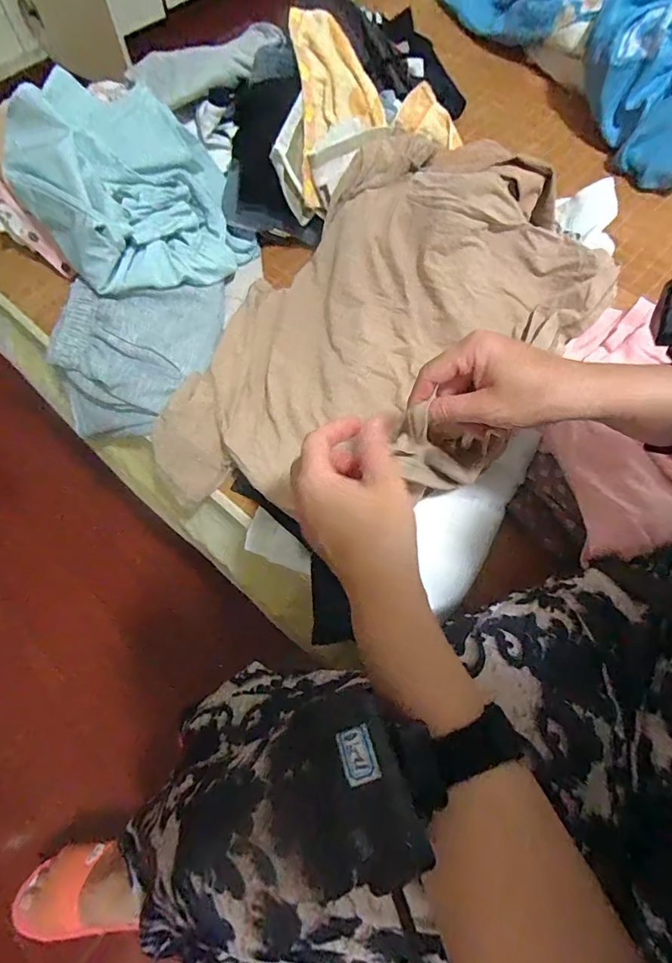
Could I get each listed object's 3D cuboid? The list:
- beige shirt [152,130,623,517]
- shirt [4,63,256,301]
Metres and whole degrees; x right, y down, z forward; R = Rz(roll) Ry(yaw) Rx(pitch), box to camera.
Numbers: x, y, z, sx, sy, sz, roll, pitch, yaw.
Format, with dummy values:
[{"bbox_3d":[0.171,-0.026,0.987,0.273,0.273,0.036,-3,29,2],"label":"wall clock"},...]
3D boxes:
[{"bbox_3d":[0.052,-0.160,0.530,0.339,0.157,0.512,35,71,14],"label":"beige shirt"},{"bbox_3d":[-0.259,-0.364,0.601,0.223,0.140,0.282,-37,71,-14],"label":"shirt"}]

